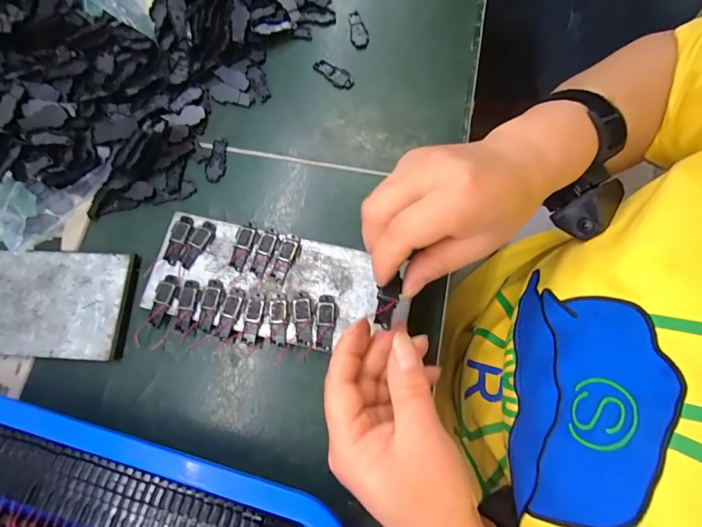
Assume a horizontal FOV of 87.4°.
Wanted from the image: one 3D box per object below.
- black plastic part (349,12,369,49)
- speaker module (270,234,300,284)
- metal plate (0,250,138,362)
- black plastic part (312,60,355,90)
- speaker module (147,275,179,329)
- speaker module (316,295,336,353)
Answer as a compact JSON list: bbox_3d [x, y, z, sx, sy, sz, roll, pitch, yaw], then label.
[{"bbox_3d":[0.006,-0.216,0.337,0.016,0.004,0.040,-10,75,-1],"label":"black plastic part"},{"bbox_3d":[-0.050,-0.004,0.279,0.014,0.005,0.038,17,76,6],"label":"speaker module"},{"bbox_3d":[-0.266,0.029,0.282,0.193,0.008,0.080,1,75,2],"label":"metal plate"},{"bbox_3d":[-0.015,-0.171,0.331,0.041,0.005,0.016,37,79,10],"label":"black plastic part"},{"bbox_3d":[-0.141,0.027,0.274,0.016,0.004,0.039,13,76,5],"label":"speaker module"},{"bbox_3d":[-0.018,0.042,0.264,0.013,0.005,0.039,4,75,2],"label":"speaker module"}]

